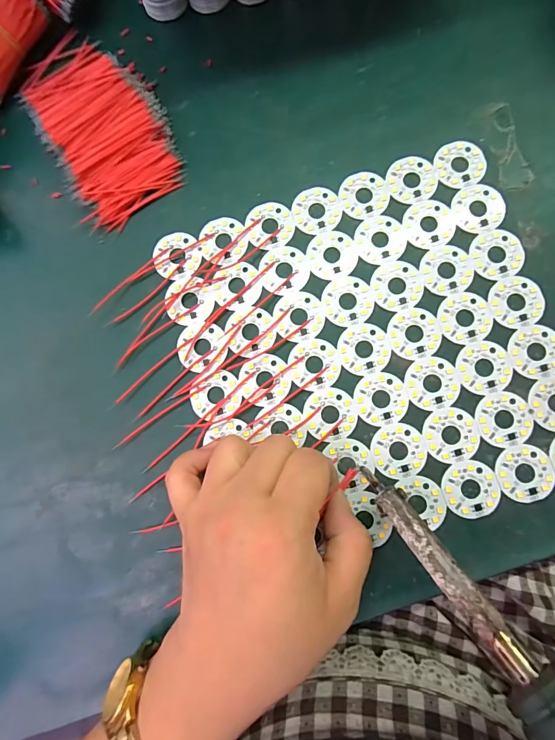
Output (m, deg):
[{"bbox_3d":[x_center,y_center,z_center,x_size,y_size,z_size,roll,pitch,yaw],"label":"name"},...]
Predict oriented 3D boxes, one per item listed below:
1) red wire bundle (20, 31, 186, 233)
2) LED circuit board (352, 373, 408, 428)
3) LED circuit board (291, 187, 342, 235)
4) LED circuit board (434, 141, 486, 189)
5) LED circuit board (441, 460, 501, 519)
[{"bbox_3d":[-0.117,-0.165,0.258,0.075,0.017,0.136,-29,82,0],"label":"red wire bundle"},{"bbox_3d":[0.060,0.017,0.228,0.030,0.004,0.030,-5,83,3],"label":"LED circuit board"},{"bbox_3d":[0.024,-0.100,0.245,0.030,0.004,0.030,-16,82,2],"label":"LED circuit board"},{"bbox_3d":[0.113,-0.128,0.242,0.030,0.004,0.030,-14,82,2],"label":"LED circuit board"},{"bbox_3d":[0.108,0.066,0.218,0.030,0.004,0.030,0,83,4],"label":"LED circuit board"}]

